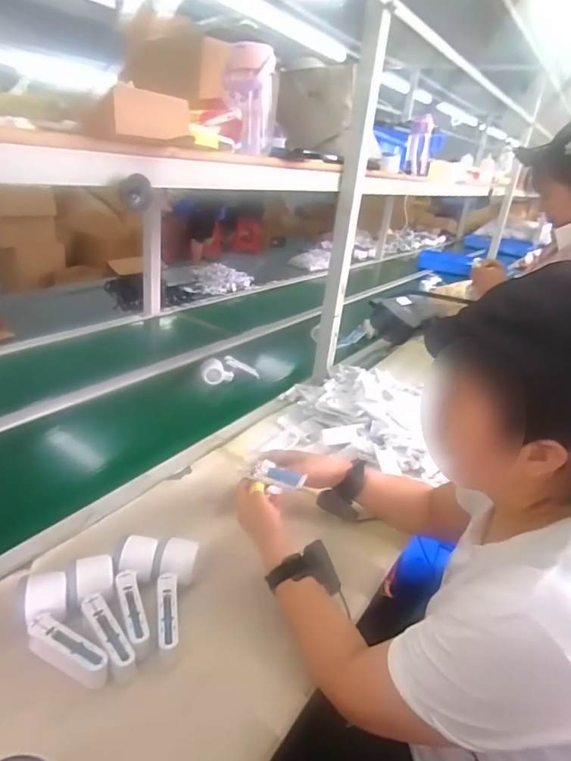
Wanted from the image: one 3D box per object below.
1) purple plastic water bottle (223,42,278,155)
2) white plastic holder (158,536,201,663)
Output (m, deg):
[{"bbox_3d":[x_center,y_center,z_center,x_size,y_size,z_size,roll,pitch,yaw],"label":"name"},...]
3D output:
[{"bbox_3d":[-0.066,-0.503,0.875,0.087,0.160,0.069,14,25,13],"label":"purple plastic water bottle"},{"bbox_3d":[-0.148,0.274,0.618,0.054,0.046,0.150,6,25,-3],"label":"white plastic holder"}]

